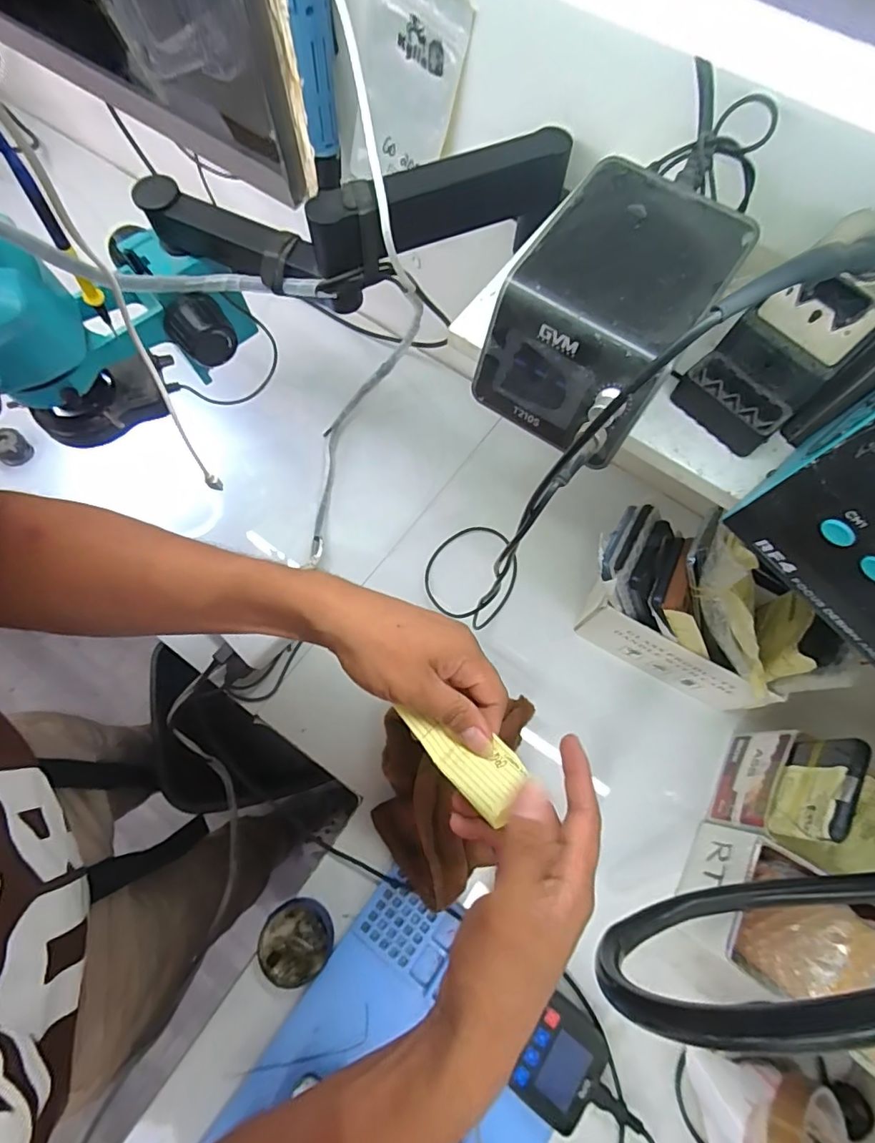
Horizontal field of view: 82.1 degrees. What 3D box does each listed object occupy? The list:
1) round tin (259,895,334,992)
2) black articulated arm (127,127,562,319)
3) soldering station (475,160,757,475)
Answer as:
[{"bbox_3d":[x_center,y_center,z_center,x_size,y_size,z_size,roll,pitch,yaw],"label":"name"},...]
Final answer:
[{"bbox_3d":[-0.123,0.321,0.436,0.061,0.015,0.059,1,70,-2],"label":"round tin"},{"bbox_3d":[-0.070,-0.256,0.372,0.319,0.077,0.091,2,70,-2],"label":"black articulated arm"},{"bbox_3d":[0.091,-0.137,0.270,0.088,0.074,0.115,35,72,10],"label":"soldering station"}]

